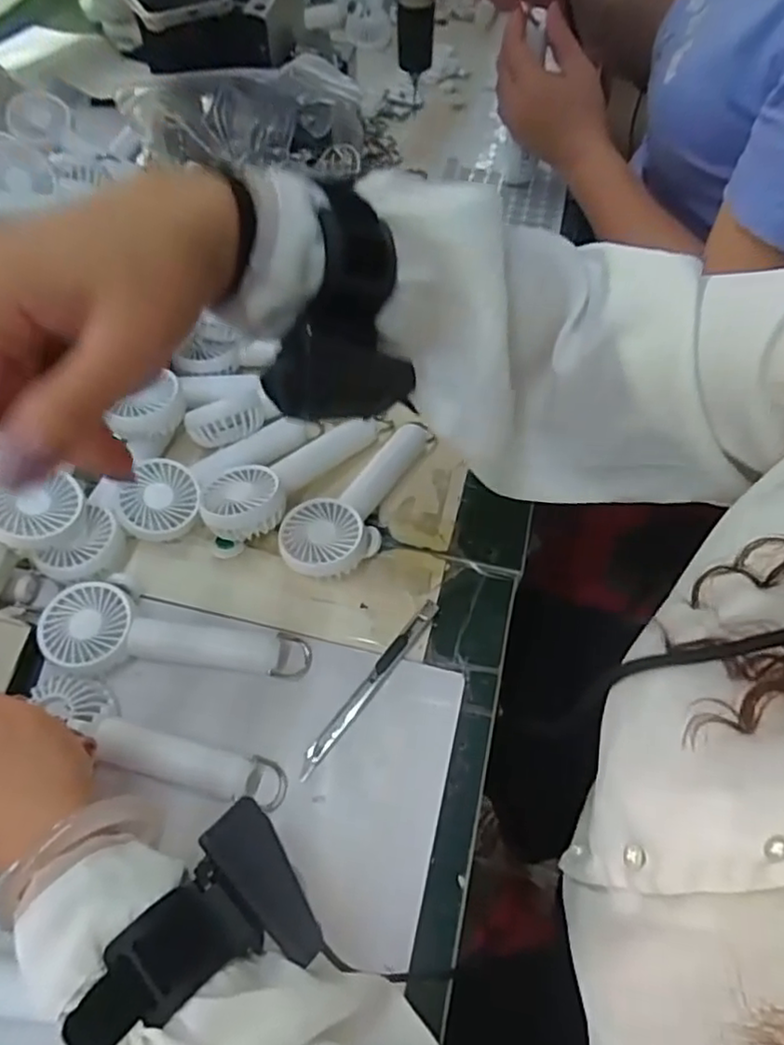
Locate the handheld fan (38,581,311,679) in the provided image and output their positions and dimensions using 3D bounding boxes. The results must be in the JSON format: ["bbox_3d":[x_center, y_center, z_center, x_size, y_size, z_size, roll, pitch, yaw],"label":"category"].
[{"bbox_3d":[-0.136,0.073,0.416,0.162,0.032,0.053,4,57,1],"label":"handheld fan"}]

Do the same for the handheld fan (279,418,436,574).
[{"bbox_3d":[-0.023,-0.017,0.470,0.055,0.033,0.149,28,60,16],"label":"handheld fan"}]

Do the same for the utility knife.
[{"bbox_3d":[-0.012,0.101,0.413,0.012,0.007,0.136,33,62,19],"label":"utility knife"}]

